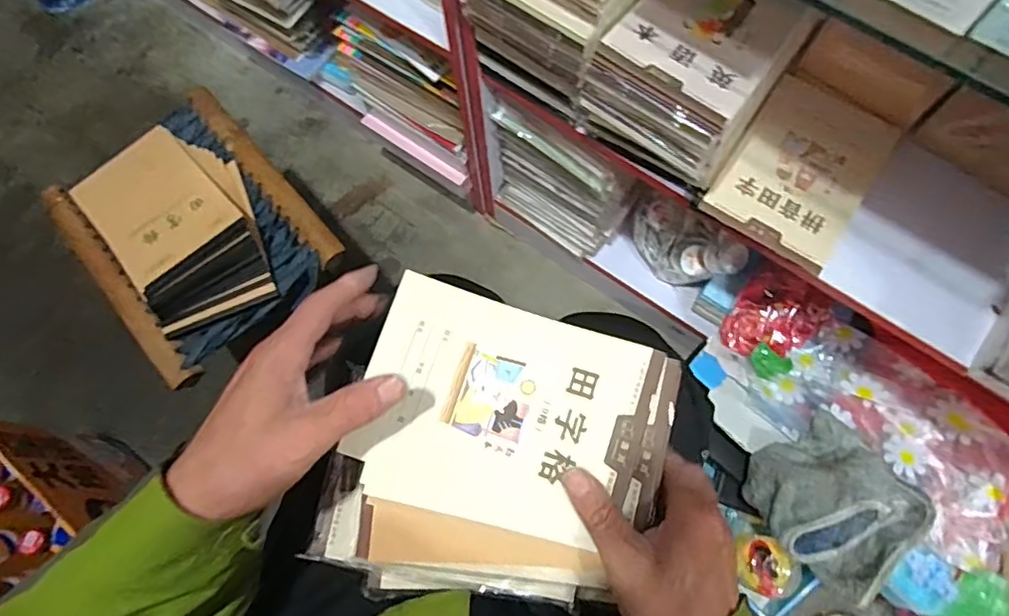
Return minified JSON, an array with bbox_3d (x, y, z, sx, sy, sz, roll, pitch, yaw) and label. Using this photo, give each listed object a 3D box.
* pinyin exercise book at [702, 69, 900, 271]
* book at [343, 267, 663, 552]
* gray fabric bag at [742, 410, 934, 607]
[{"bbox_3d":[0.312,-0.150,0.601,0.132,0.018,0.202,32,77,11],"label":"pinyin exercise book"},{"bbox_3d":[-0.001,0.071,0.390,0.185,0.015,0.144,17,81,3],"label":"book"},{"bbox_3d":[0.398,0.219,0.694,0.209,0.113,0.172,-30,74,-7],"label":"gray fabric bag"}]

